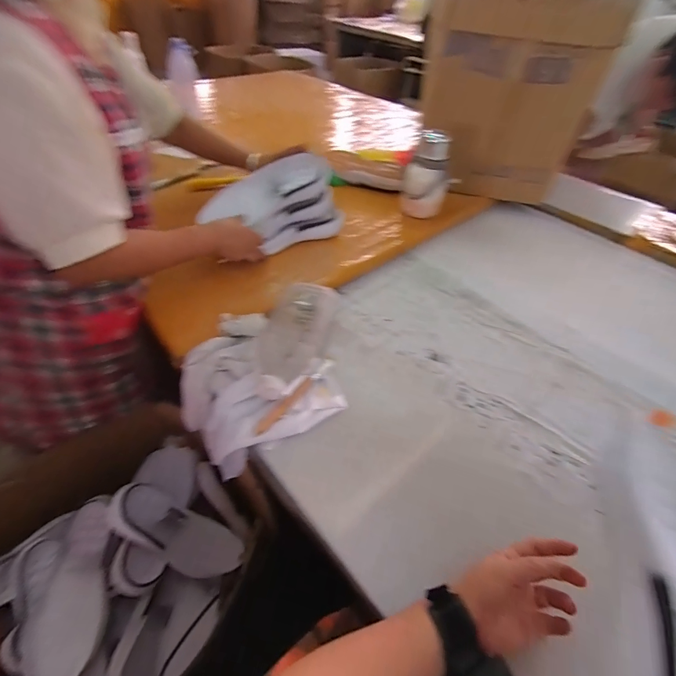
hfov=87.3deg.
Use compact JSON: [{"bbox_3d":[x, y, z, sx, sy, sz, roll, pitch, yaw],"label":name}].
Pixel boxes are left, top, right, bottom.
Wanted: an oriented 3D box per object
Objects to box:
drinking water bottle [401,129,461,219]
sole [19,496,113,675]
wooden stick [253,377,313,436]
[{"bbox_3d":[0.225,-0.387,0.865,0.121,0.188,0.098,9,47,5],"label":"drinking water bottle"},{"bbox_3d":[-0.510,0.470,0.675,0.123,0.058,0.285,-9,48,-13],"label":"sole"},{"bbox_3d":[-0.076,0.098,0.513,0.016,0.007,0.111,41,64,13],"label":"wooden stick"}]

